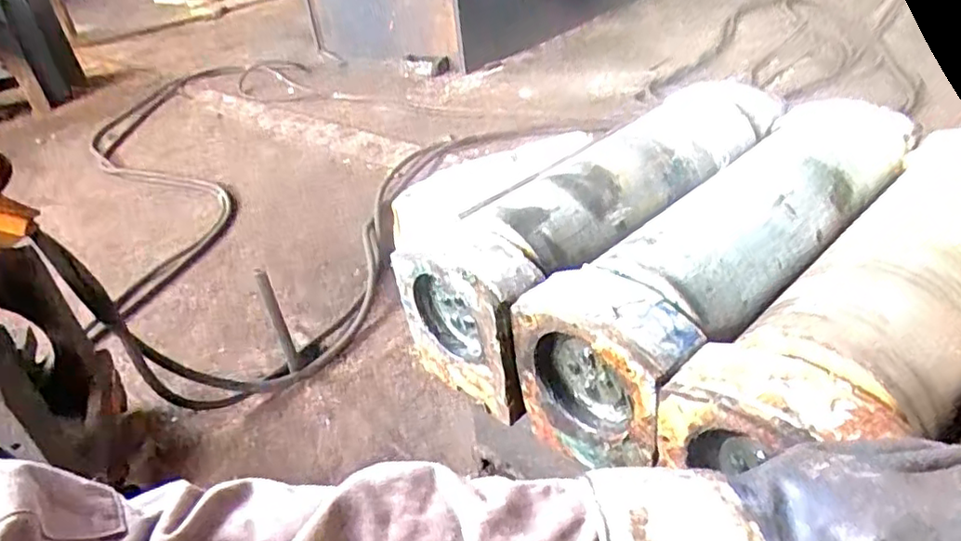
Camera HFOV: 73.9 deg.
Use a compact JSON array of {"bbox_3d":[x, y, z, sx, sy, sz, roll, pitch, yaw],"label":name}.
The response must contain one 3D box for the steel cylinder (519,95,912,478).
[{"bbox_3d":[0.281,-0.015,0.695,0.535,0.164,0.153,-29,40,-30],"label":"steel cylinder"}]

